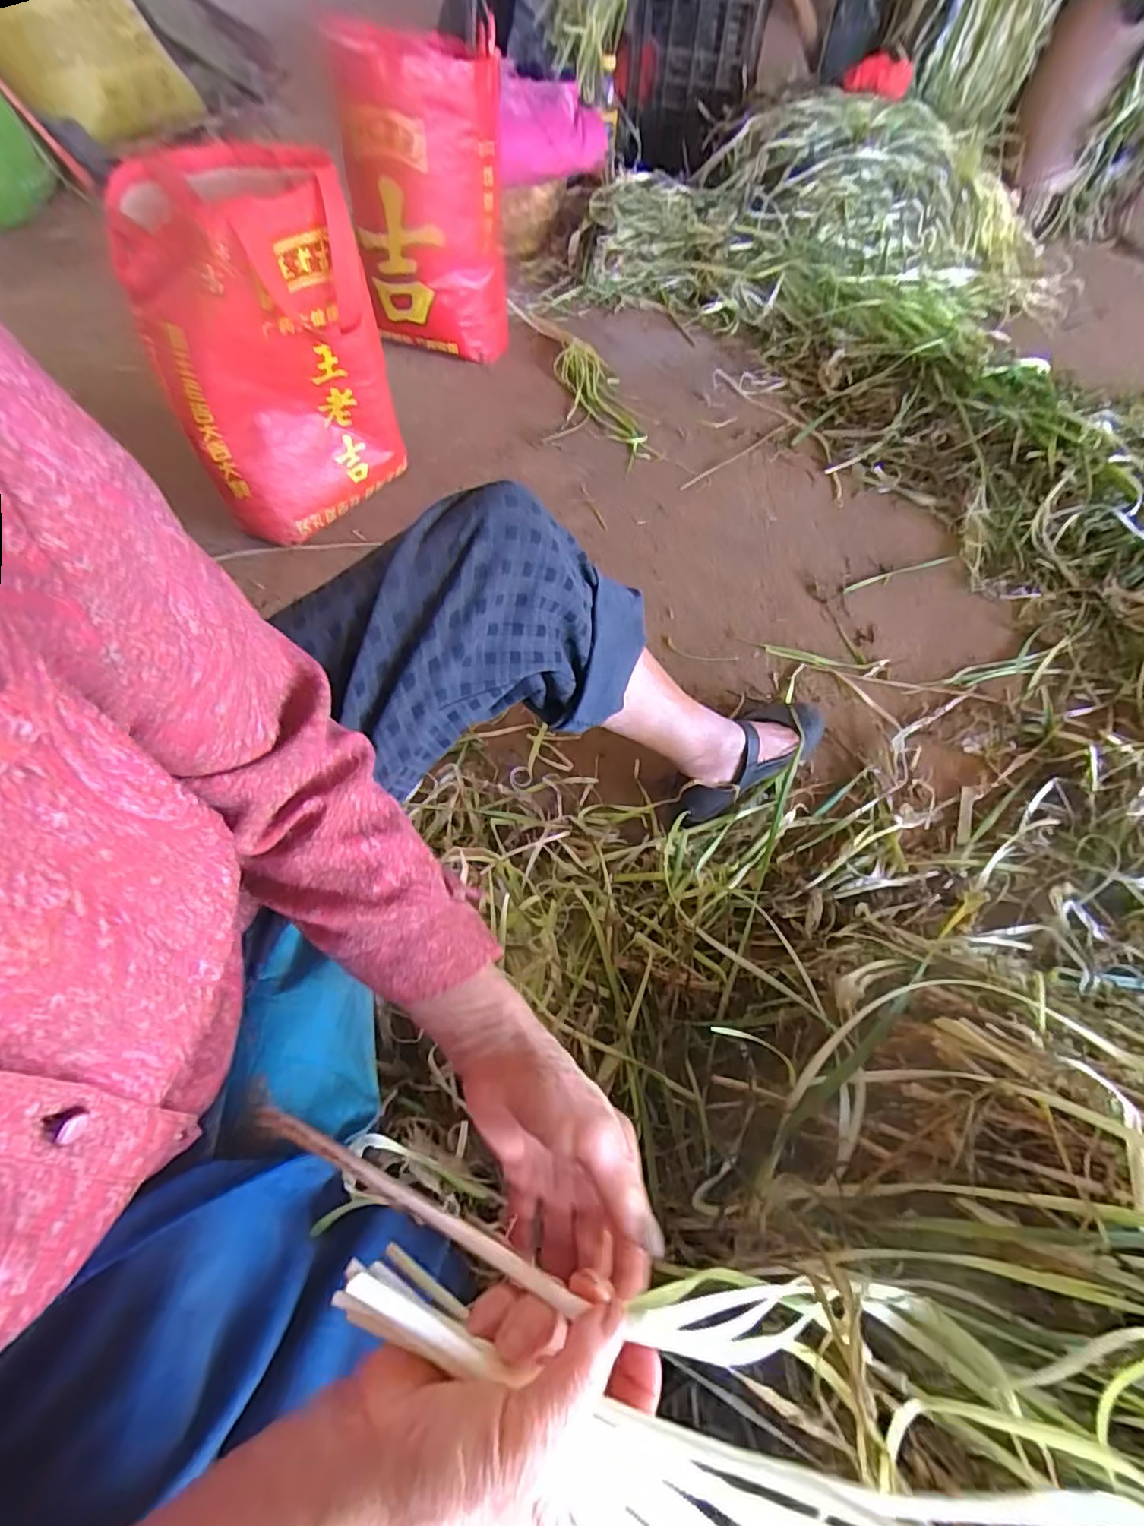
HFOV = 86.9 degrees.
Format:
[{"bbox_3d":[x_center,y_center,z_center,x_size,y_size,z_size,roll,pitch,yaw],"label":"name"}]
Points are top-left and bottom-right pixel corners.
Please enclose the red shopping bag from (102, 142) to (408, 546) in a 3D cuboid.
[{"bbox_3d":[-0.397,-0.543,0.804,0.263,0.352,0.243,-21,63,-14],"label":"red shopping bag"}]

